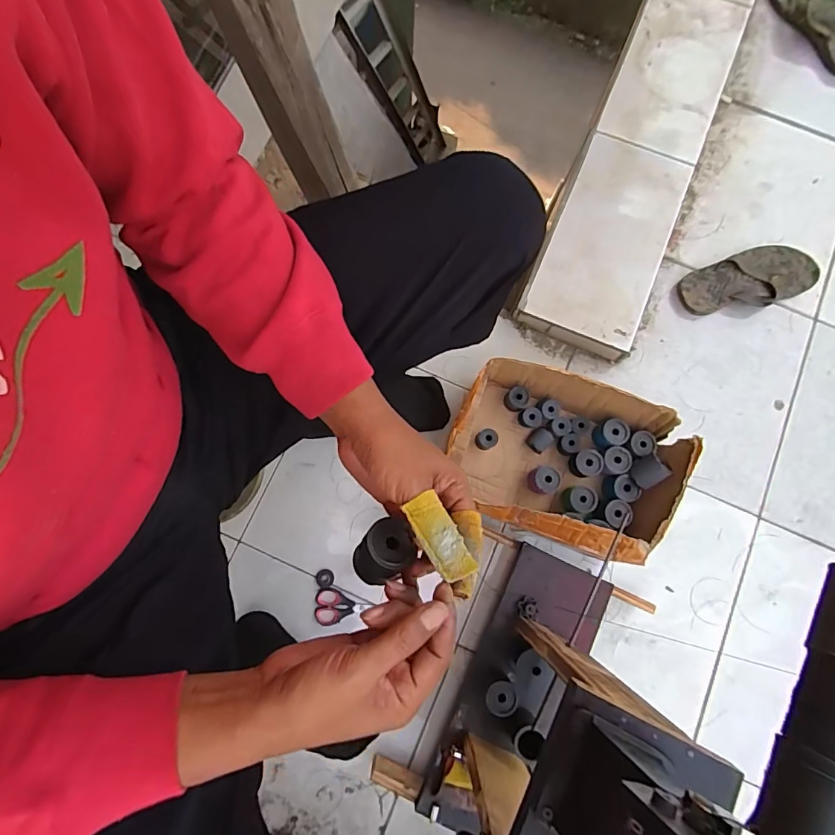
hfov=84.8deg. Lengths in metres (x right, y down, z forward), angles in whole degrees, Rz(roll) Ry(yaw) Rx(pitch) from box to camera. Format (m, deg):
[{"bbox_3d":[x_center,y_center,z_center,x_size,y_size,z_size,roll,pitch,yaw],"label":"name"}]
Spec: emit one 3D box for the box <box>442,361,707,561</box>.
[{"bbox_3d":[0.238,0.067,0.742,0.359,0.131,0.254,20,79,3],"label":"box"}]

